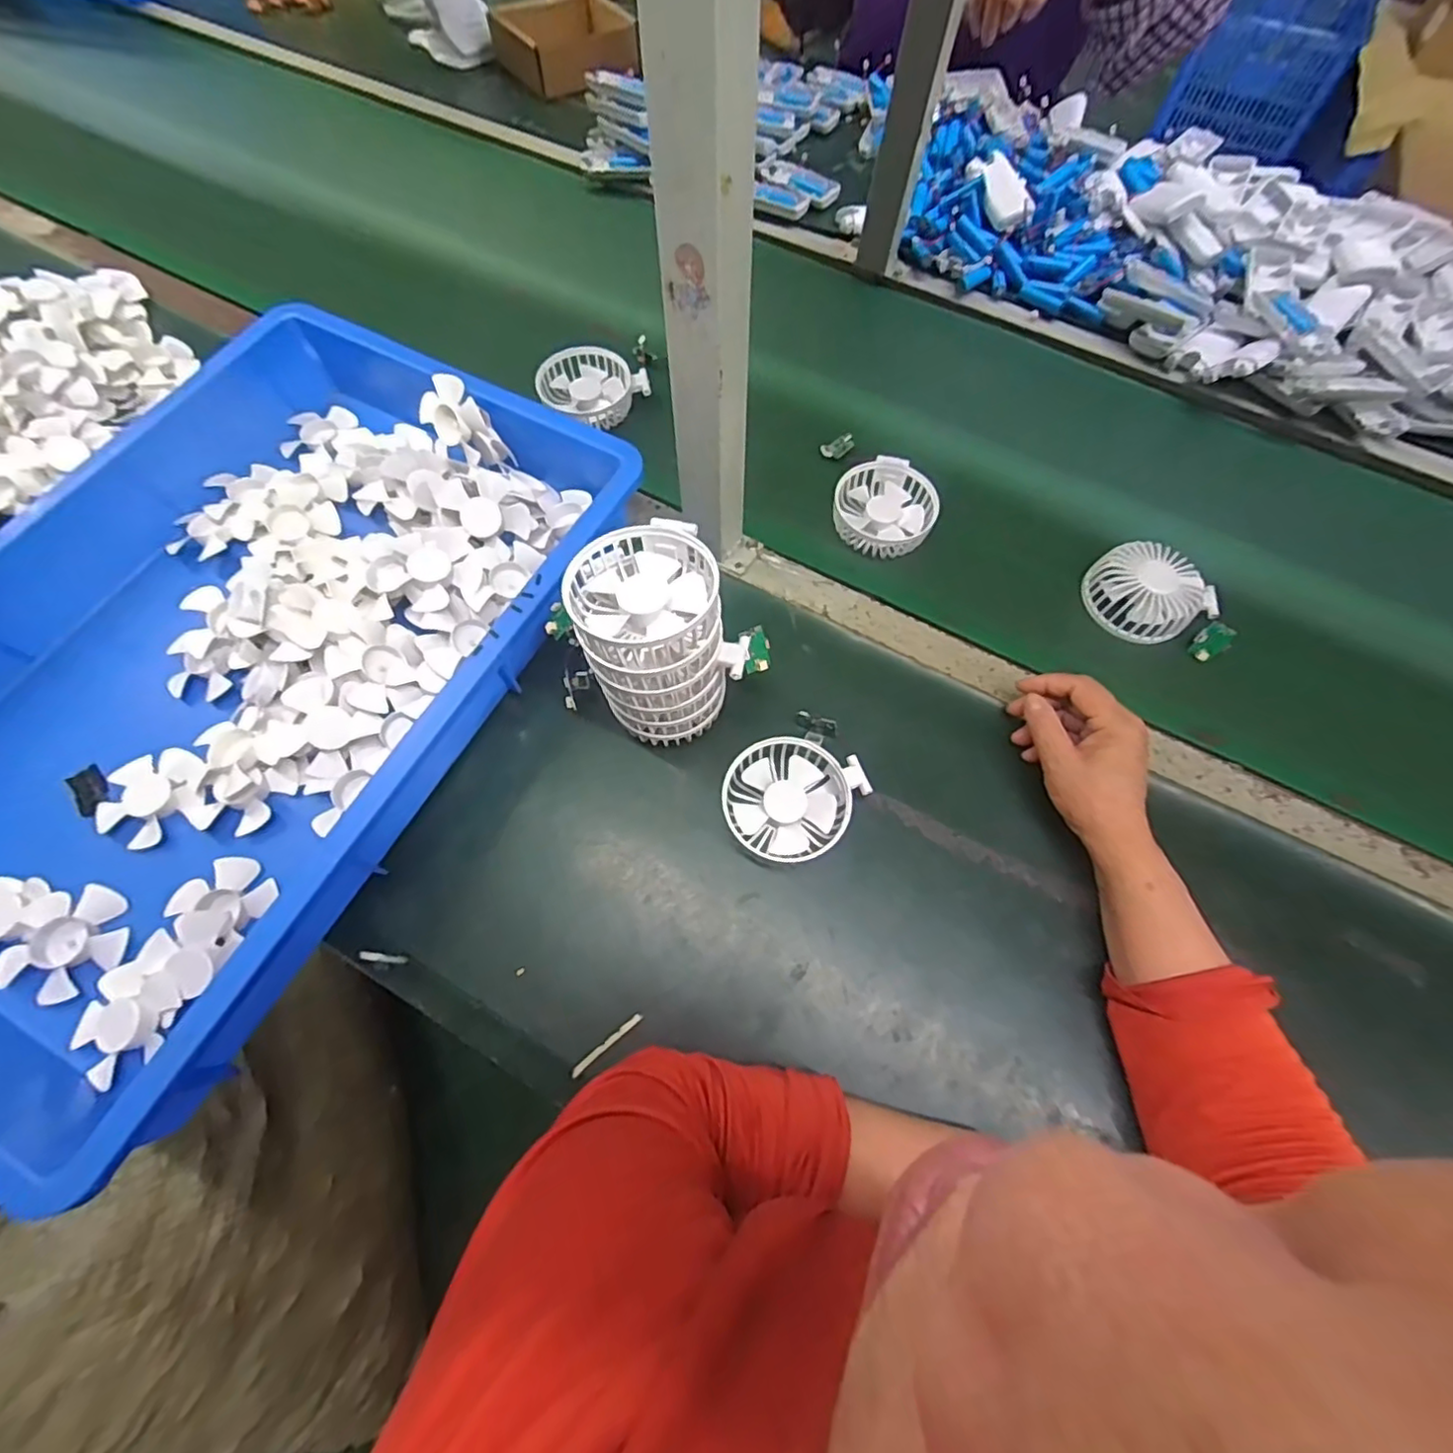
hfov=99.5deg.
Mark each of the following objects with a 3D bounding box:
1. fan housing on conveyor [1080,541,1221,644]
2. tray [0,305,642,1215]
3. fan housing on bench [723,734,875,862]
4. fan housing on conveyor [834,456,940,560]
[{"bbox_3d":[0.366,-0.118,0.537,0.078,0.042,0.092,-33,71,-15],"label":"fan housing on conveyor"},{"bbox_3d":[-0.361,-0.048,0.457,0.370,0.091,0.584,27,68,10],"label":"tray"},{"bbox_3d":[0.045,0.054,0.455,0.091,0.035,0.087,1,66,-2],"label":"fan housing on bench"},{"bbox_3d":[0.144,-0.201,0.561,0.088,0.032,0.093,1,66,-2],"label":"fan housing on conveyor"}]

